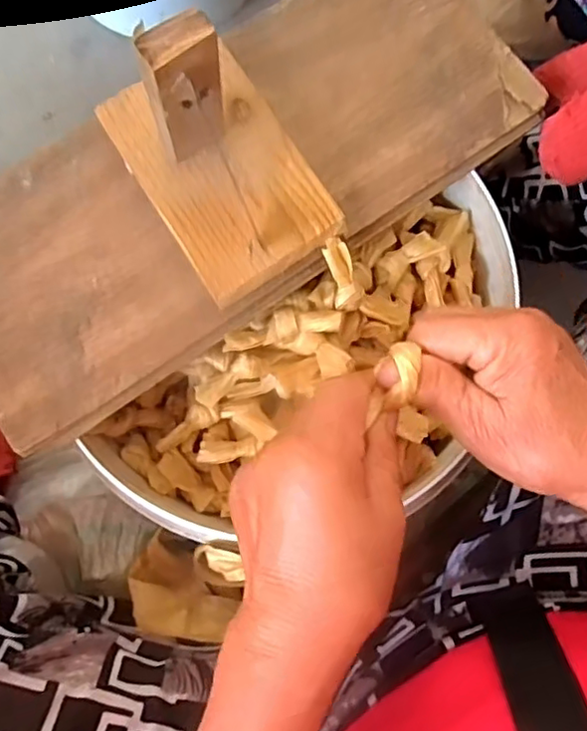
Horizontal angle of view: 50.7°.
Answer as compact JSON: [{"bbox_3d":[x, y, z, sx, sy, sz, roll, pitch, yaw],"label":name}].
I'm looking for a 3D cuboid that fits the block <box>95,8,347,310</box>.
[{"bbox_3d":[-0.043,-0.124,0.324,0.090,0.124,0.144,-32,81,-6],"label":"block"}]

